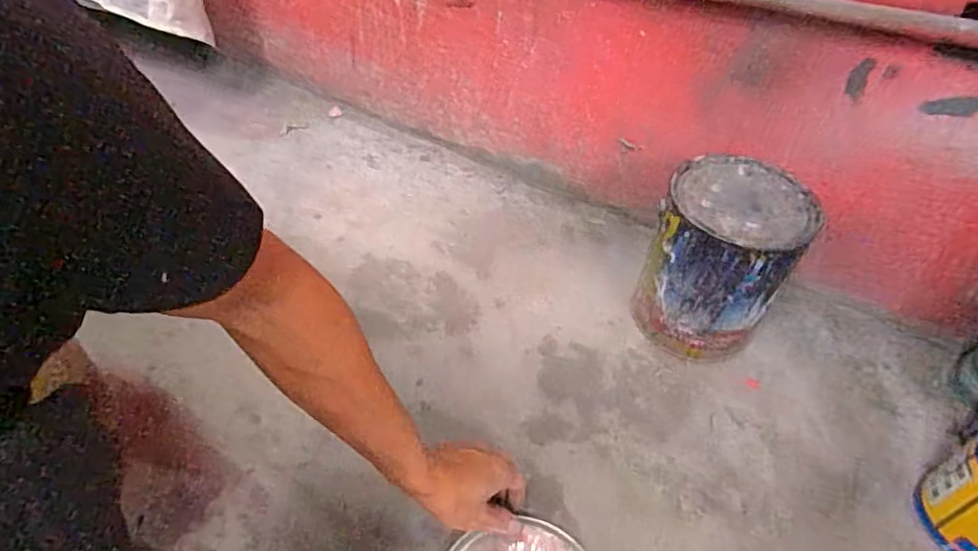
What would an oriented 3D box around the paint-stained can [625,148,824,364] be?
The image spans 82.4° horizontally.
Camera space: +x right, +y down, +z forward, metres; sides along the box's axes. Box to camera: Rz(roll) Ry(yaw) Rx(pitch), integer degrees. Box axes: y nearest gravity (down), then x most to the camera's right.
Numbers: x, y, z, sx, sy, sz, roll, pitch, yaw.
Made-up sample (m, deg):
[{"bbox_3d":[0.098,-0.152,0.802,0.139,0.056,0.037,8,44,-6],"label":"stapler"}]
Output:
[{"bbox_3d":[0.282,-0.012,0.701,0.150,0.210,0.153,2,47,-2],"label":"paint-stained can"}]

